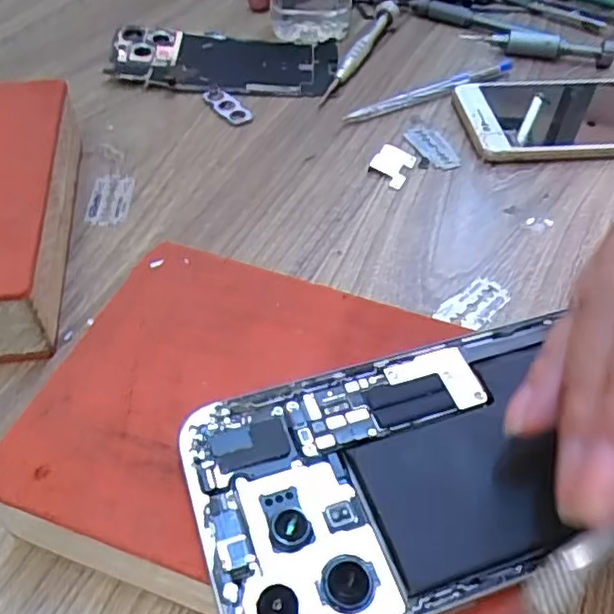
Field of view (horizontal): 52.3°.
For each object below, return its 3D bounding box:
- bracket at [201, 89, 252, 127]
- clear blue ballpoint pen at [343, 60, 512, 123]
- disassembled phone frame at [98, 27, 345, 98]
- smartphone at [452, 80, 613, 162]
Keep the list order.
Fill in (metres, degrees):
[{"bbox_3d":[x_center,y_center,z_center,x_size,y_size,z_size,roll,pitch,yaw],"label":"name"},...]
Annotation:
[{"bbox_3d":[-0.051,-0.126,0.396,0.015,0.005,0.046,-25,53,-22],"label":"bracket"},{"bbox_3d":[0.084,-0.142,0.413,0.135,0.010,0.011,-22,52,-20],"label":"clear blue ballpoint pen"},{"bbox_3d":[-0.058,-0.174,0.440,0.155,0.008,0.081,2,48,0],"label":"disassembled phone frame"},{"bbox_3d":[0.177,-0.120,0.396,0.155,0.012,0.082,-2,48,-4],"label":"smartphone"}]

